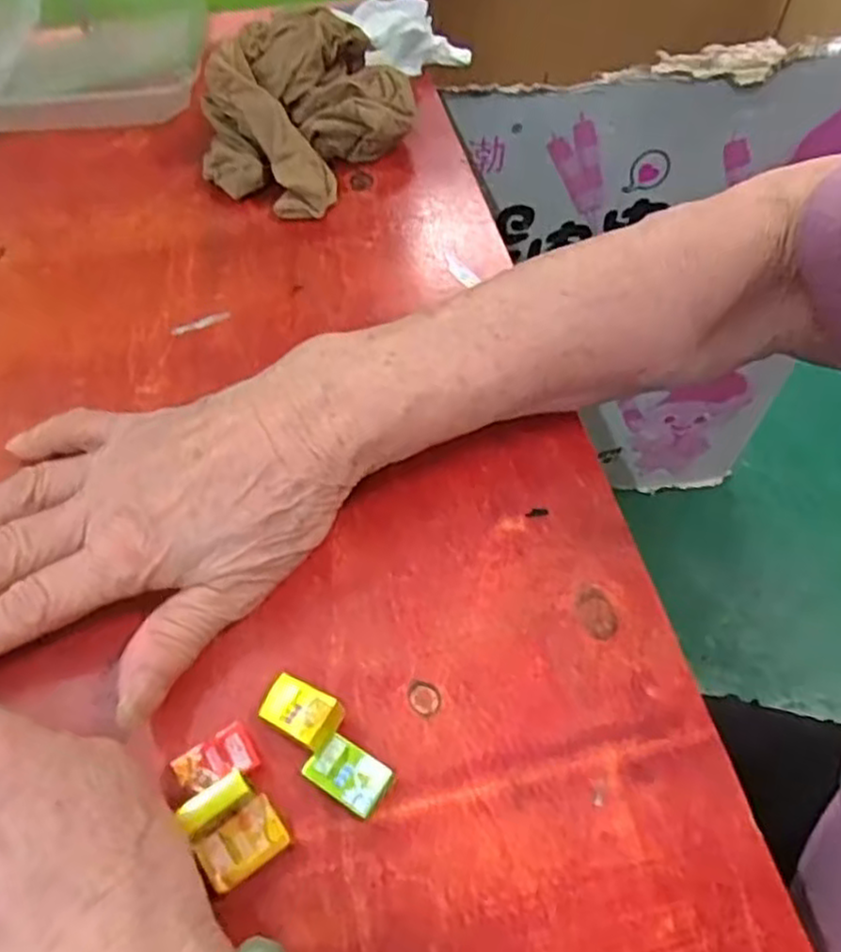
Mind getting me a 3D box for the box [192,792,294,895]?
[{"bbox_3d":[-0.054,0.113,0.228,0.024,0.008,0.019,-33,62,-20],"label":"box"}]

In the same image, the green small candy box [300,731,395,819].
[{"bbox_3d":[-0.023,0.096,0.238,0.025,0.008,0.017,29,61,18],"label":"green small candy box"}]

